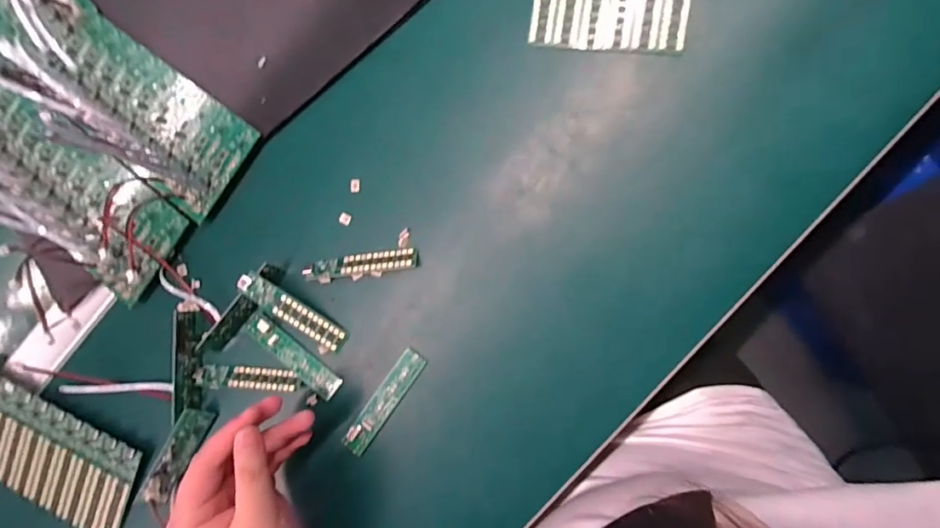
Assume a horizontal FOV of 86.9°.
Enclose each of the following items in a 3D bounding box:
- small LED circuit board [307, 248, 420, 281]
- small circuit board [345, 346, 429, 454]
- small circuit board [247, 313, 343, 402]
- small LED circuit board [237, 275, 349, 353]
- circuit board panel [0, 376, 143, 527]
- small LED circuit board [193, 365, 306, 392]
[{"bbox_3d":[-0.079,0.000,0.364,0.083,0.011,0.015,-7,84,10],"label":"small LED circuit board"},{"bbox_3d":[-0.061,0.098,0.357,0.018,0.006,0.084,36,92,-1],"label":"small circuit board"},{"bbox_3d":[-0.132,0.068,0.371,0.085,0.007,0.020,38,93,11],"label":"small circuit board"},{"bbox_3d":[-0.130,0.036,0.363,0.086,0.006,0.019,34,93,-8],"label":"small LED circuit board"},{"bbox_3d":[-0.367,0.157,0.418,0.199,0.013,0.087,20,94,11],"label":"circuit board panel"},{"bbox_3d":[-0.171,0.088,0.384,0.087,0.006,0.019,1,55,8],"label":"small LED circuit board"}]

